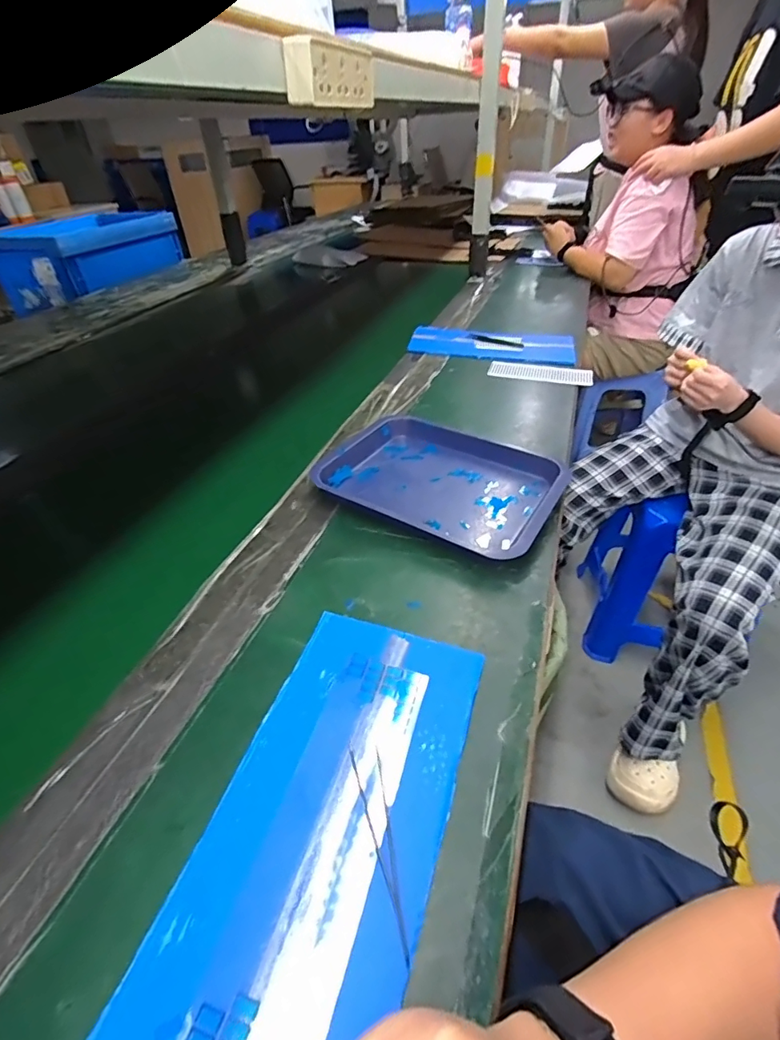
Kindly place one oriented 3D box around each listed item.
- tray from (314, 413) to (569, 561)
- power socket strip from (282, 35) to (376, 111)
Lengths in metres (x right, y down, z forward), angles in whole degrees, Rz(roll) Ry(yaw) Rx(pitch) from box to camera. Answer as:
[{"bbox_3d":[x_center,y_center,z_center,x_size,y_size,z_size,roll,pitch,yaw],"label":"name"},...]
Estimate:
[{"bbox_3d":[0.065,-0.055,0.622,0.290,0.032,0.226,20,45,26],"label":"tray"},{"bbox_3d":[-0.061,-0.491,0.537,0.034,0.054,0.175,9,41,15],"label":"power socket strip"}]

